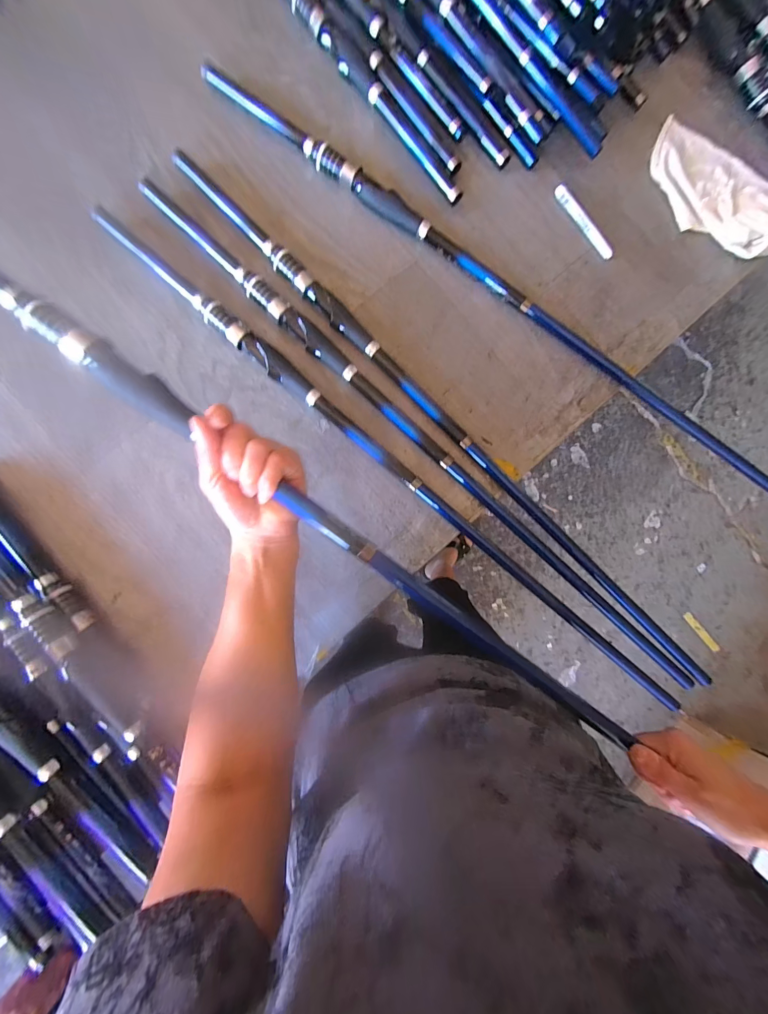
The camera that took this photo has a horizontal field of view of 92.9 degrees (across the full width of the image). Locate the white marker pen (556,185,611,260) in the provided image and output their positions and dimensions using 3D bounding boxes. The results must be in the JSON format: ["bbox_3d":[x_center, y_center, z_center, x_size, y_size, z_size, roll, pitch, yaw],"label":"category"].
[{"bbox_3d":[0.284,-0.404,0.519,0.016,0.010,0.121,-39,92,-6],"label":"white marker pen"}]

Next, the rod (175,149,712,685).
[{"bbox_3d":[0.095,-0.103,0.478,0.926,0.025,0.034,44,84,-2],"label":"rod"}]

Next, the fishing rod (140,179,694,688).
[{"bbox_3d":[0.062,-0.076,0.475,0.900,0.025,0.037,43,85,-3],"label":"fishing rod"}]

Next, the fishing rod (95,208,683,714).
[{"bbox_3d":[0.024,-0.044,0.469,0.920,0.026,0.032,40,85,-3],"label":"fishing rod"}]

